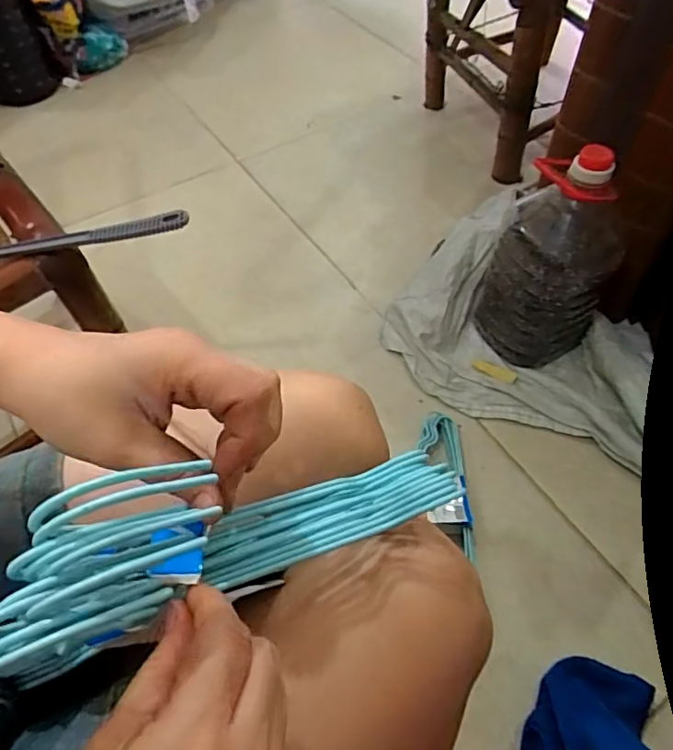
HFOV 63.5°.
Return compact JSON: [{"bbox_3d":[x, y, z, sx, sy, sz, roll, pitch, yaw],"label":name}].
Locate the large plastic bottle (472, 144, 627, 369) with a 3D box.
[{"bbox_3d":[0.306,-0.153,0.786,0.170,0.326,0.139,28,62,19],"label":"large plastic bottle"}]

